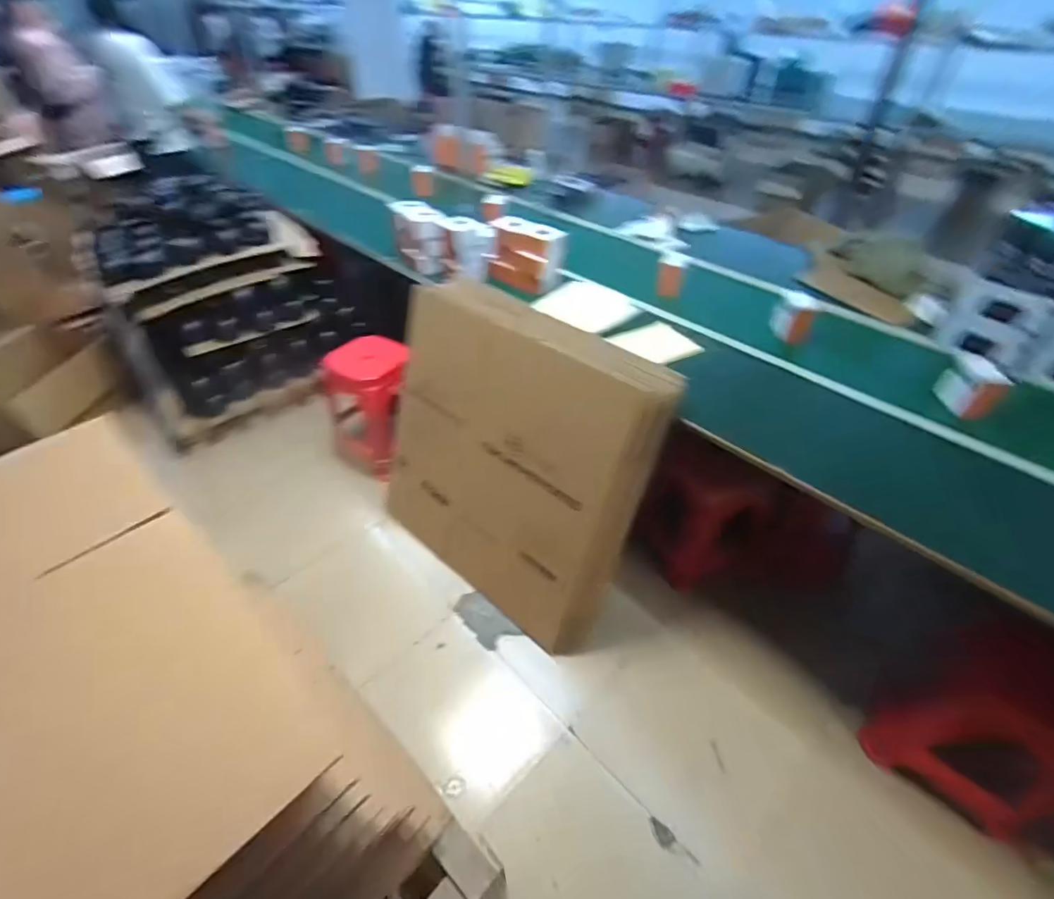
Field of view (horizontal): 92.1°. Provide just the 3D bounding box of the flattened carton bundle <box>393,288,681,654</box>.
[{"bbox_3d":[-0.074,0.001,1.497,0.876,0.805,0.102,29,29,27],"label":"flattened carton bundle"}]

